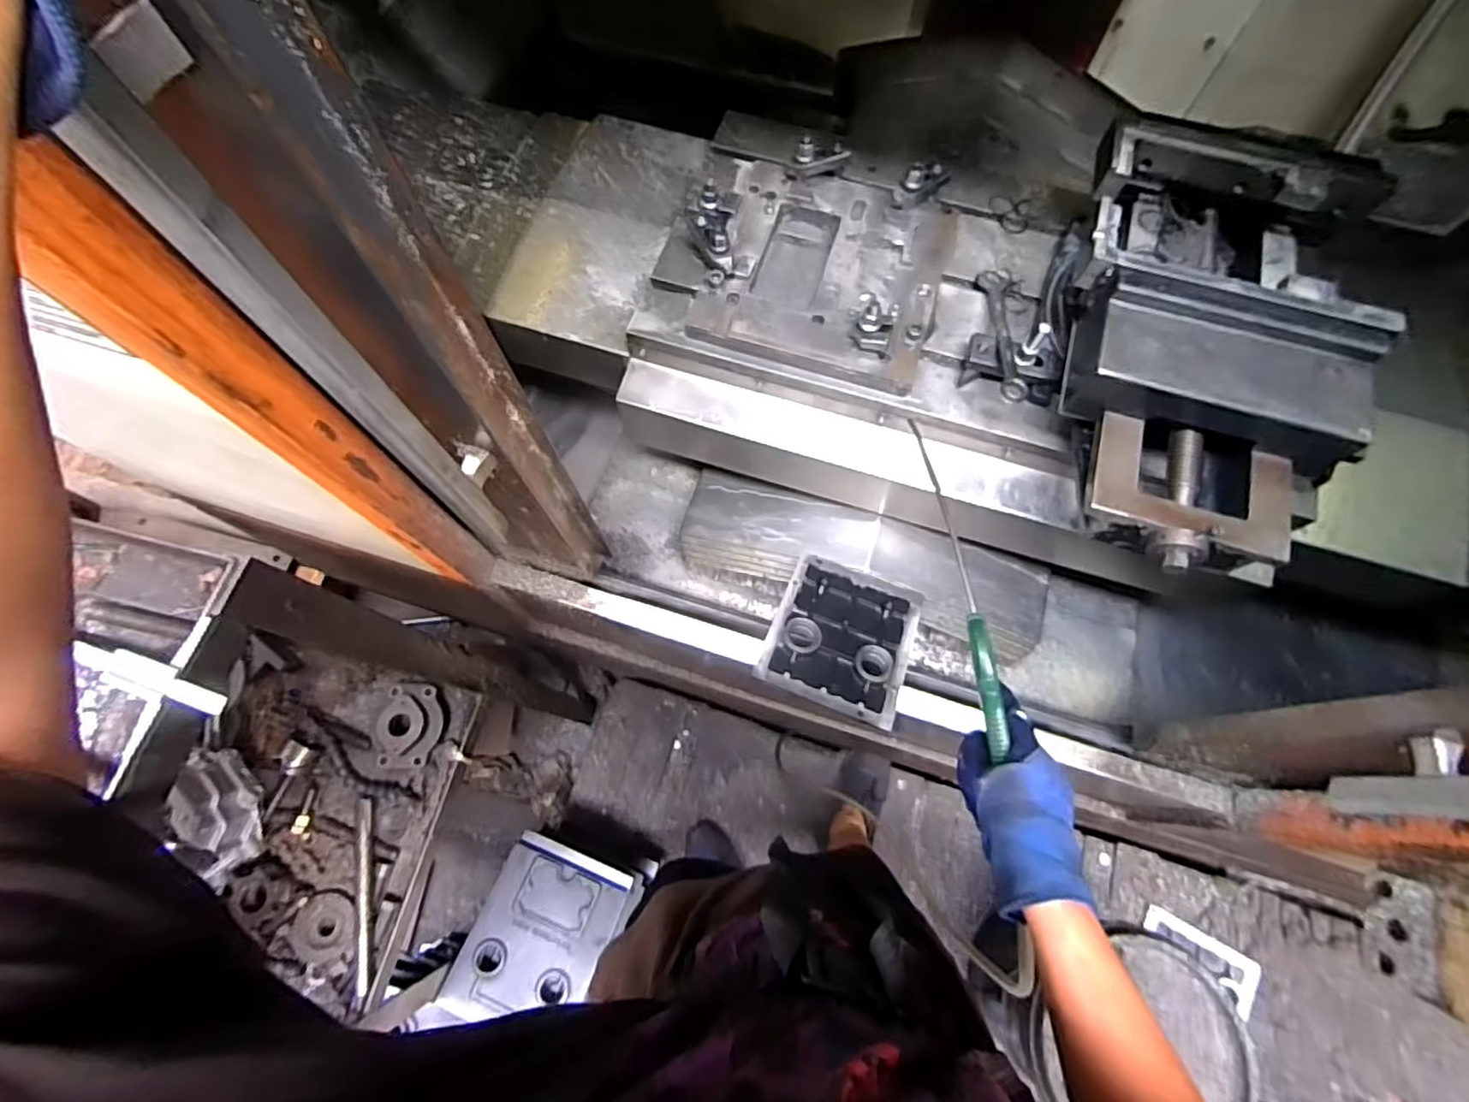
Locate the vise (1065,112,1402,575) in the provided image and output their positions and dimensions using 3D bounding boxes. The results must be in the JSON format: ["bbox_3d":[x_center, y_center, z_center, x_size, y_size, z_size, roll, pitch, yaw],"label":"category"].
[{"bbox_3d":[0.573,-0.253,0.781,0.316,0.155,0.538,15,70,5],"label":"vise"}]

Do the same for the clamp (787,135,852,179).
[{"bbox_3d":[0.135,-0.611,0.981,0.098,0.063,0.034,-15,71,-6],"label":"clamp"}]

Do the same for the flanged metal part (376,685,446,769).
[{"bbox_3d":[-0.479,0.264,0.935,0.090,0.045,0.110,3,70,0],"label":"flanged metal part"}]

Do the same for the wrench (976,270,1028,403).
[{"bbox_3d":[0.381,-0.312,0.904,0.047,0.031,0.294,8,53,2],"label":"wrench"}]

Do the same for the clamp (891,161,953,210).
[{"bbox_3d":[0.286,-0.564,0.969,0.088,0.058,0.034,-25,72,-9],"label":"clamp"}]

